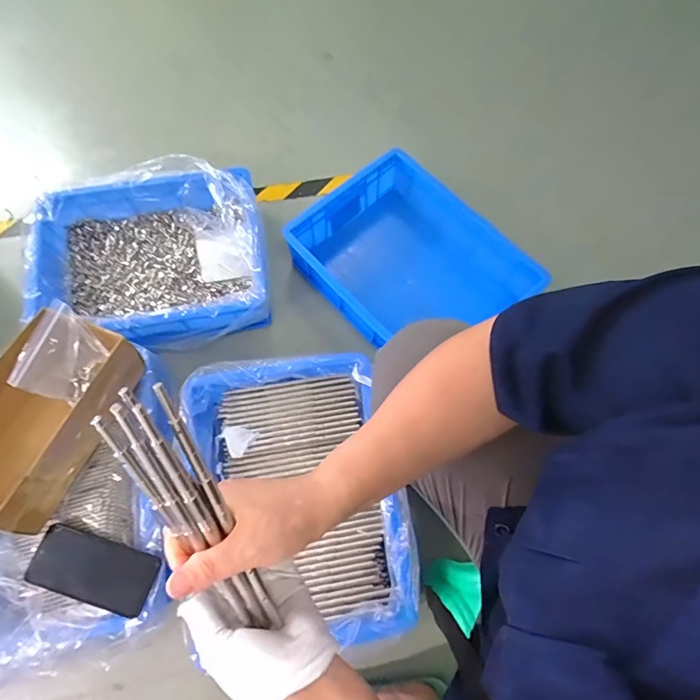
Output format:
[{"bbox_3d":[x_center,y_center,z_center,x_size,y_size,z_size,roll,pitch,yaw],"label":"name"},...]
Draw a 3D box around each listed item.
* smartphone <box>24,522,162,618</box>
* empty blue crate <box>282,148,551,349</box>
[{"bbox_3d":[-0.353,0.303,0.601,0.164,0.011,0.076,20,52,0],"label":"smartphone"},{"bbox_3d":[0.109,-0.161,0.842,0.299,0.145,0.395,-39,75,-14],"label":"empty blue crate"}]

